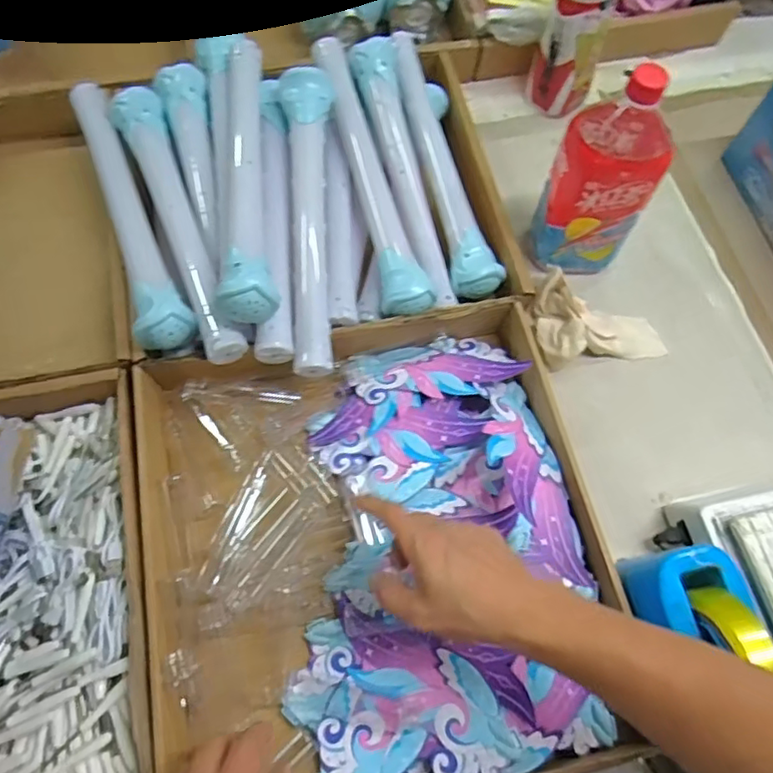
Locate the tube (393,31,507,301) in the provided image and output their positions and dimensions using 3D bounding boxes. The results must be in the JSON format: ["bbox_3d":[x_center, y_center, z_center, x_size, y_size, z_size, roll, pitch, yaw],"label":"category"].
[{"bbox_3d":[0.061,-0.240,0.644,0.053,0.059,0.303,-12,68,-8],"label":"tube"}]

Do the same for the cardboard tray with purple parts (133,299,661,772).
[{"bbox_3d":[-0.010,0.130,0.510,0.361,0.060,0.382,-12,68,-8],"label":"cardboard tray with purple parts"}]

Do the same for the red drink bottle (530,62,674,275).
[{"bbox_3d":[0.207,-0.200,0.580,0.096,0.206,0.096,18,67,4],"label":"red drink bottle"}]

